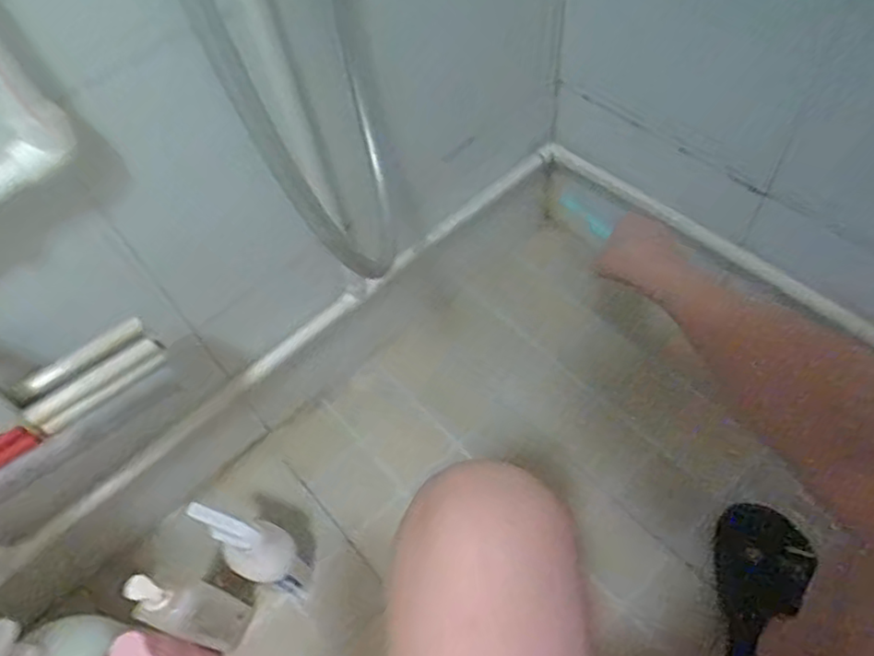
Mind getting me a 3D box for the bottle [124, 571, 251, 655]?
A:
[{"bbox_3d":[-0.280,0.315,0.729,0.061,0.219,0.066,19,59,15],"label":"bottle"}]

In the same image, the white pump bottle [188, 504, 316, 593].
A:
[{"bbox_3d":[-0.220,0.264,0.782,0.096,0.192,0.068,29,62,21],"label":"white pump bottle"}]

